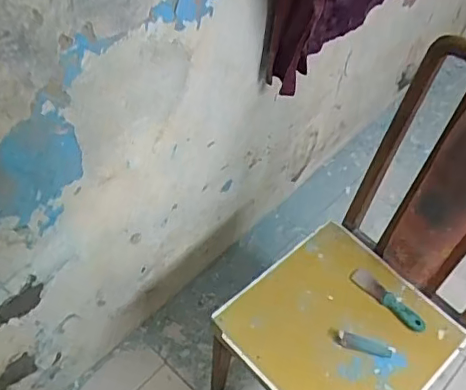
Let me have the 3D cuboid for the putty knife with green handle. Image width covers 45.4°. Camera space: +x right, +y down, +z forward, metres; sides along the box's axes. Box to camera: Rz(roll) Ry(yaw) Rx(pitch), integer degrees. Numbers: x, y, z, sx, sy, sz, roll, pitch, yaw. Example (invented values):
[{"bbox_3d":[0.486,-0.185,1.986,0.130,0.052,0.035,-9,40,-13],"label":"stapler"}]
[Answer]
[{"bbox_3d":[0.343,0.233,1.241,0.188,0.018,0.041,39,60,23],"label":"putty knife with green handle"}]

